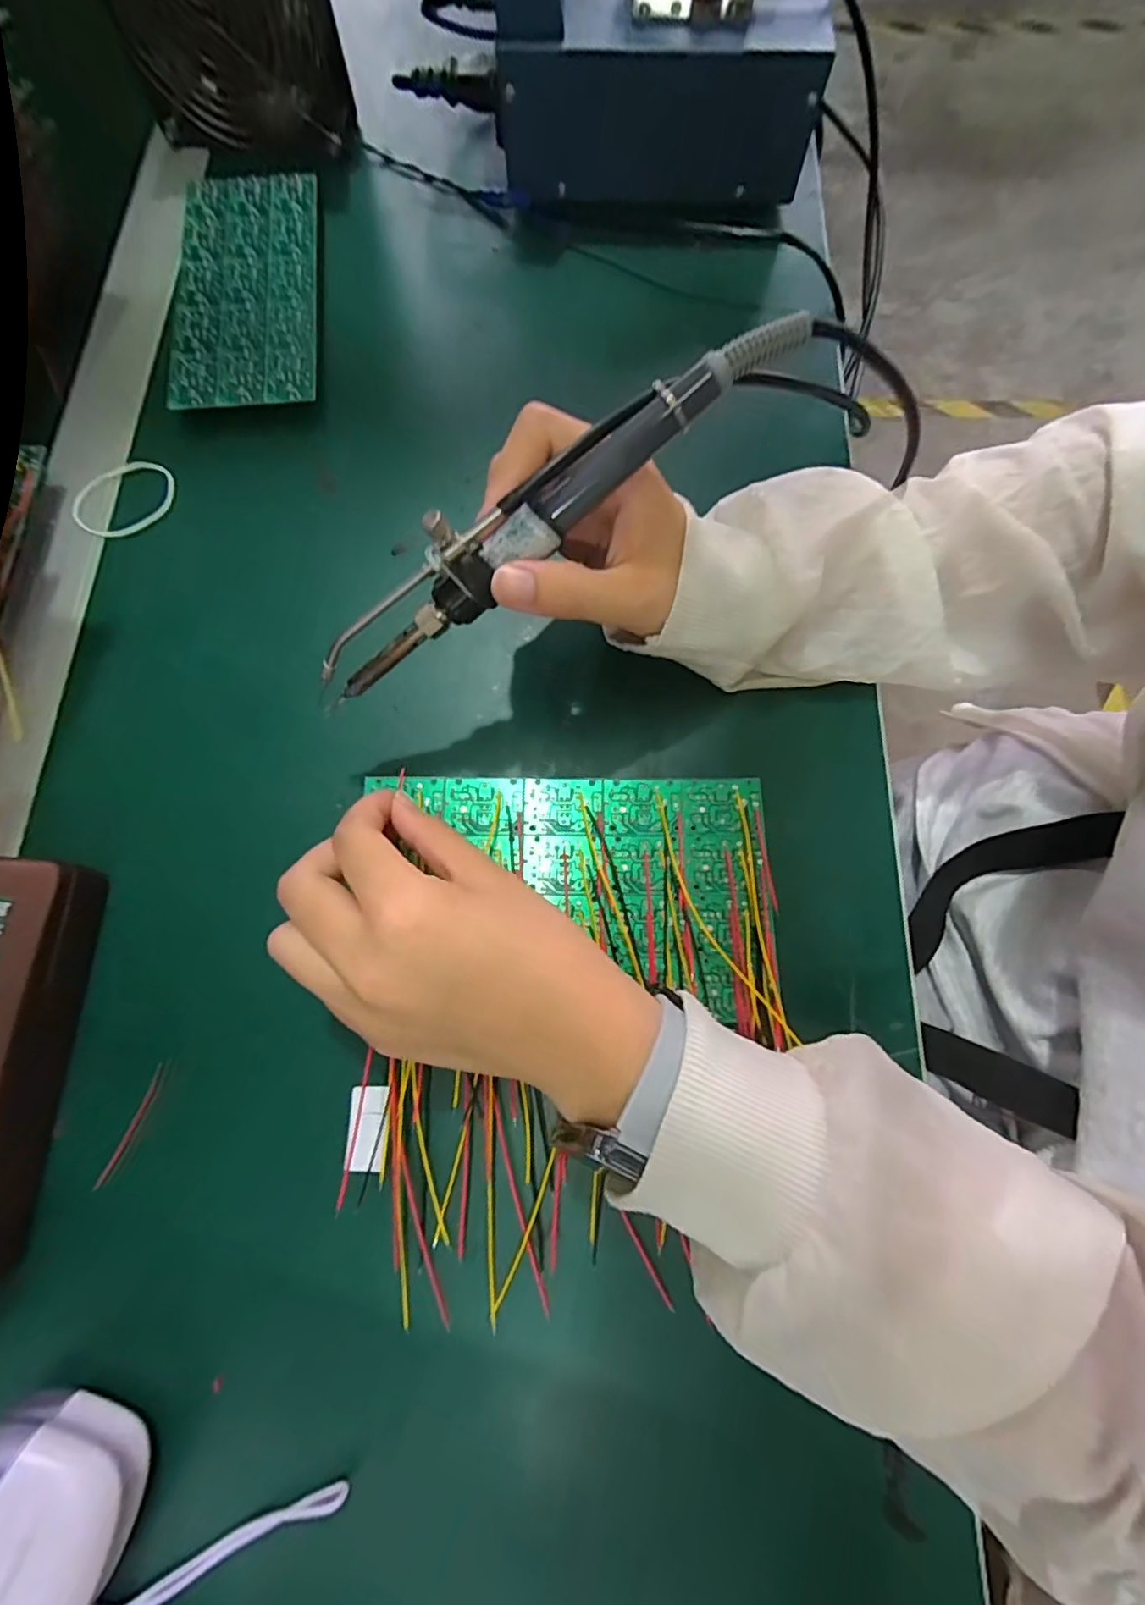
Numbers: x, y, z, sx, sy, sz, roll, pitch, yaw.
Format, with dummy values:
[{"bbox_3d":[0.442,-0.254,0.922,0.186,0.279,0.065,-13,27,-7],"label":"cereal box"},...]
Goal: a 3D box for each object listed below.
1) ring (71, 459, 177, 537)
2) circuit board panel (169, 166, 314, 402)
[{"bbox_3d":[-0.237,-0.160,0.310,0.052,0.005,0.039,-26,76,-6],"label":"ring"},{"bbox_3d":[-0.186,-0.294,0.334,0.077,0.004,0.168,-5,76,-2],"label":"circuit board panel"}]

